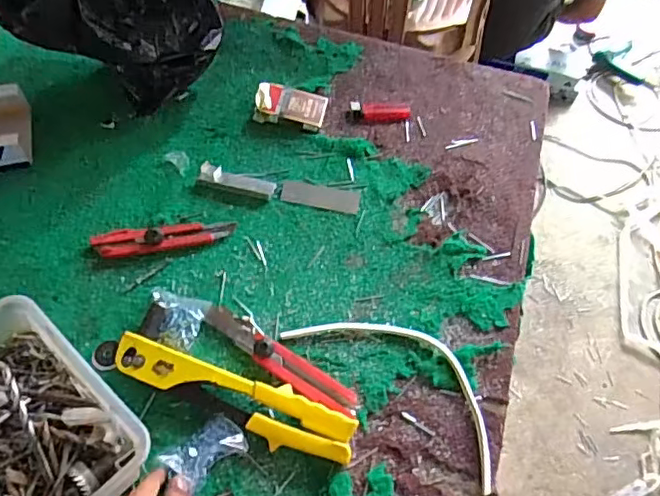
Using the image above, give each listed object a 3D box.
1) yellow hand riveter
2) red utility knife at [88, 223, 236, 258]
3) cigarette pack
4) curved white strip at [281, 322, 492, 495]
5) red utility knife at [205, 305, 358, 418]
[{"bbox_3d":[-0.106,0.141,0.571,0.269,0.031,0.048,20,60,8],"label":"yellow hand riveter"},{"bbox_3d":[-0.190,-0.011,0.667,0.156,0.015,0.034,-4,59,-7],"label":"red utility knife"},{"bbox_3d":[-0.052,-0.183,0.773,0.090,0.022,0.054,16,70,-3],"label":"cigarette pack"},{"bbox_3d":[0.078,0.129,0.604,0.251,0.012,0.095,35,63,16],"label":"curved white strip"},{"bbox_3d":[-0.054,0.114,0.597,0.180,0.023,0.038,30,61,14],"label":"red utility knife"}]

